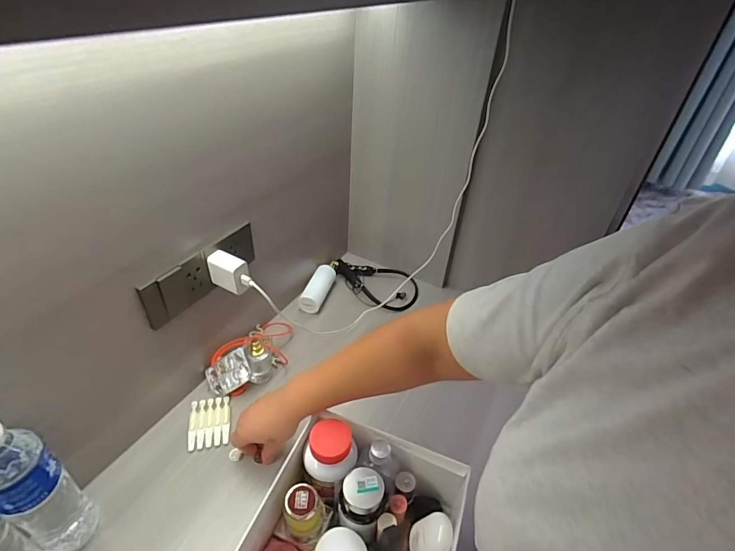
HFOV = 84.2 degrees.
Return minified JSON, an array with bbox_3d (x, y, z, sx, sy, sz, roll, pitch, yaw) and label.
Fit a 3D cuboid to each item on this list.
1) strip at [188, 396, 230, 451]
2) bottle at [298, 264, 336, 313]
[{"bbox_3d":[-0.242,0.224,0.621,0.056,0.010,0.080,-6,40,-13],"label":"strip"},{"bbox_3d":[-0.104,0.025,0.859,0.045,0.046,0.120,13,39,11],"label":"bottle"}]

